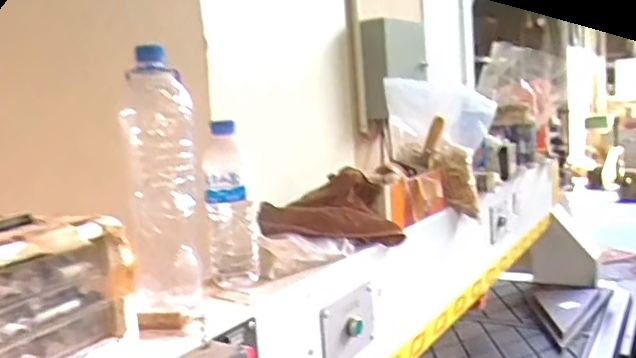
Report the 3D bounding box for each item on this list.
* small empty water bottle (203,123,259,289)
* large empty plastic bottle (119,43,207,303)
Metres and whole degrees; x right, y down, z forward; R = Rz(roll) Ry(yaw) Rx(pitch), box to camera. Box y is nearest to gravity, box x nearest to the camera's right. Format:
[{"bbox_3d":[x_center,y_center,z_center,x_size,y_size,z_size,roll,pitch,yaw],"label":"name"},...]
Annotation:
[{"bbox_3d":[-0.114,0.033,0.764,0.059,0.207,0.060,-4,7,-7],"label":"small empty water bottle"},{"bbox_3d":[-0.181,0.006,0.692,0.086,0.298,0.105,-5,7,-12],"label":"large empty plastic bottle"}]

